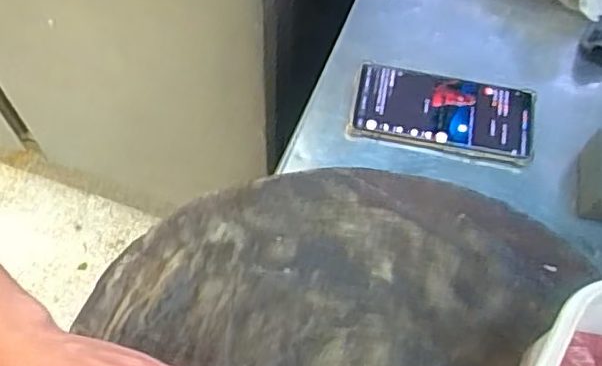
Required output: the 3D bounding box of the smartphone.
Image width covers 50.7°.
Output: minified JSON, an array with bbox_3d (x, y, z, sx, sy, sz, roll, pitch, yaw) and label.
[{"bbox_3d":[0.131,-0.063,0.583,0.165,0.016,0.077,12,64,3],"label":"smartphone"}]

